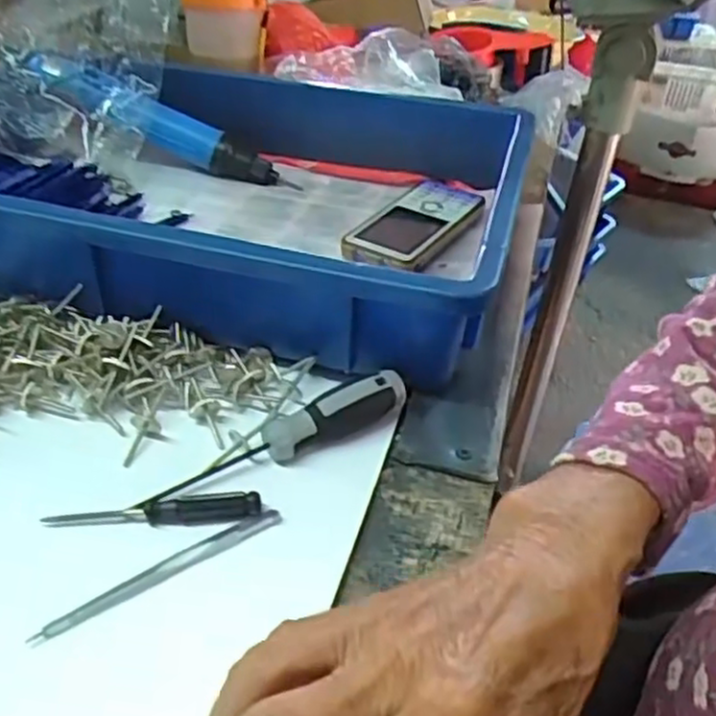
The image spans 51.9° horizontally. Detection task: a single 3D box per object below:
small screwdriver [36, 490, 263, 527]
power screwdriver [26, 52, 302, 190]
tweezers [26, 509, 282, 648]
[{"bbox_3d":[-0.089,0.067,0.325,0.089,0.012,0.009,0,36,-6],"label":"small screwdriver"},{"bbox_3d":[-0.157,-0.188,0.592,0.215,0.033,0.034,26,36,-6],"label":"power screwdriver"},{"bbox_3d":[-0.080,0.087,0.303,0.107,0.009,0.009,-21,43,-30],"label":"tweezers"}]

